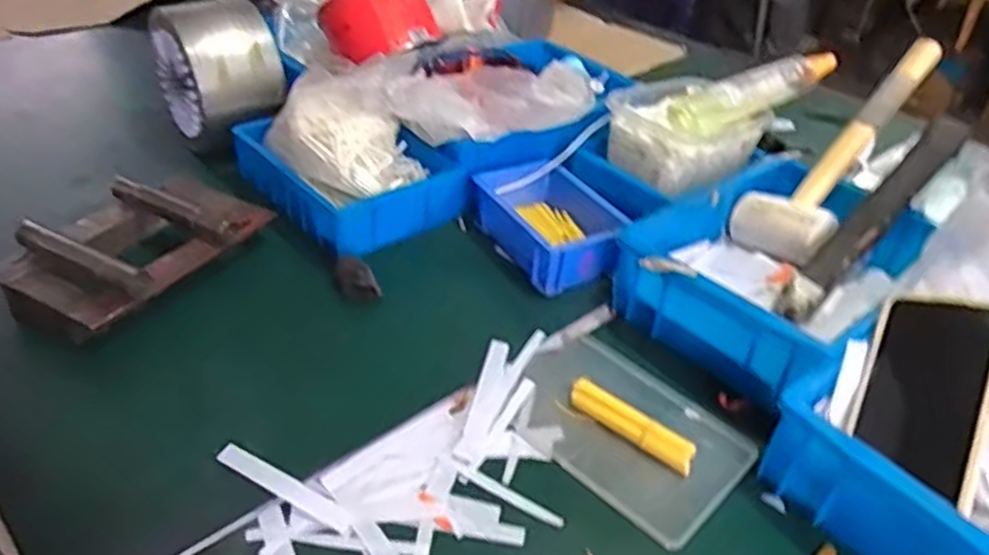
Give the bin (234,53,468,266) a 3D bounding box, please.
[{"bbox_3d":[-0.149,-0.126,0.750,0.153,0.132,0.210,-27,49,-35],"label":"bin"}]

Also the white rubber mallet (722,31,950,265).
[{"bbox_3d":[0.351,-0.134,0.744,0.091,0.045,0.306,35,74,31],"label":"white rubber mallet"}]

